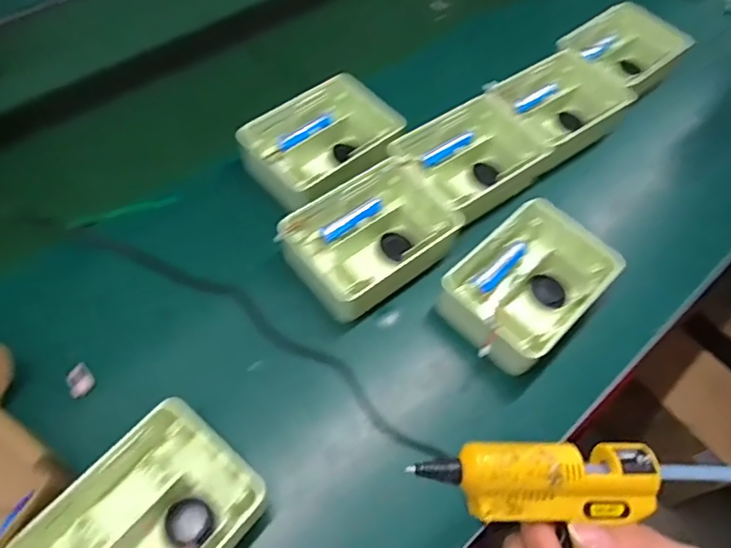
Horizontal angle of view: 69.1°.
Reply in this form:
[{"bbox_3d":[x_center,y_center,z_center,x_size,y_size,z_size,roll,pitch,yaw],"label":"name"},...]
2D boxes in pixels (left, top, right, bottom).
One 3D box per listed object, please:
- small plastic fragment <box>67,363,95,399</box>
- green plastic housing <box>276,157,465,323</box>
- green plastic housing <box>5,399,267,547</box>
[{"bbox_3d":[-0.235,0.088,0.436,0.019,0.004,0.028,-35,65,-22],"label":"small plastic fragment"},{"bbox_3d":[0.008,-0.035,0.505,0.155,0.055,0.111,-35,65,-22],"label":"green plastic housing"},{"bbox_3d":[-0.151,0.177,0.367,0.114,0.057,0.144,35,62,18],"label":"green plastic housing"}]

